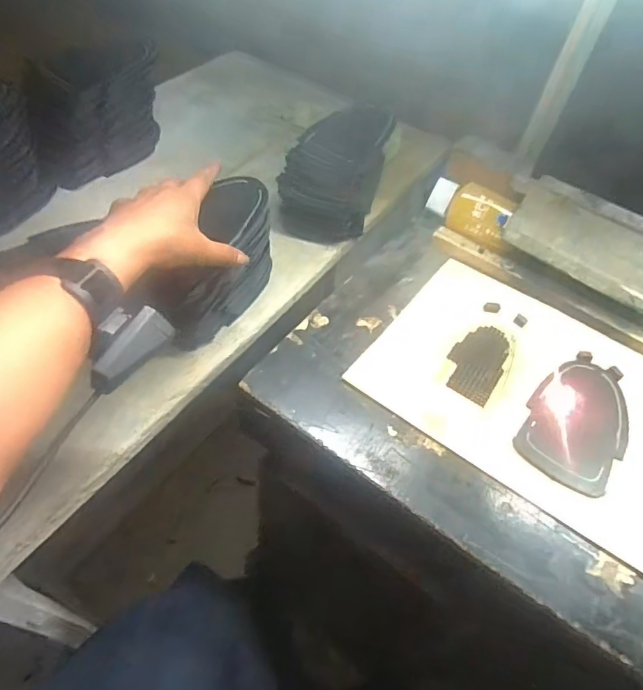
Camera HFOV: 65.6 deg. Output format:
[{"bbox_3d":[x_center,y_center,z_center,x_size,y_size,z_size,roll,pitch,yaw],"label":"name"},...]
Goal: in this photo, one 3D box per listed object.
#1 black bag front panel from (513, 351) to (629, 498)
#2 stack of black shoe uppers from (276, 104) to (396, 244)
[{"bbox_3d":[0.267,0.070,0.511,0.091,0.007,0.164,33,57,18],"label":"black bag front panel"},{"bbox_3d":[0.017,-0.238,0.694,0.116,0.128,0.145,20,54,9],"label":"stack of black shoe uppers"}]

